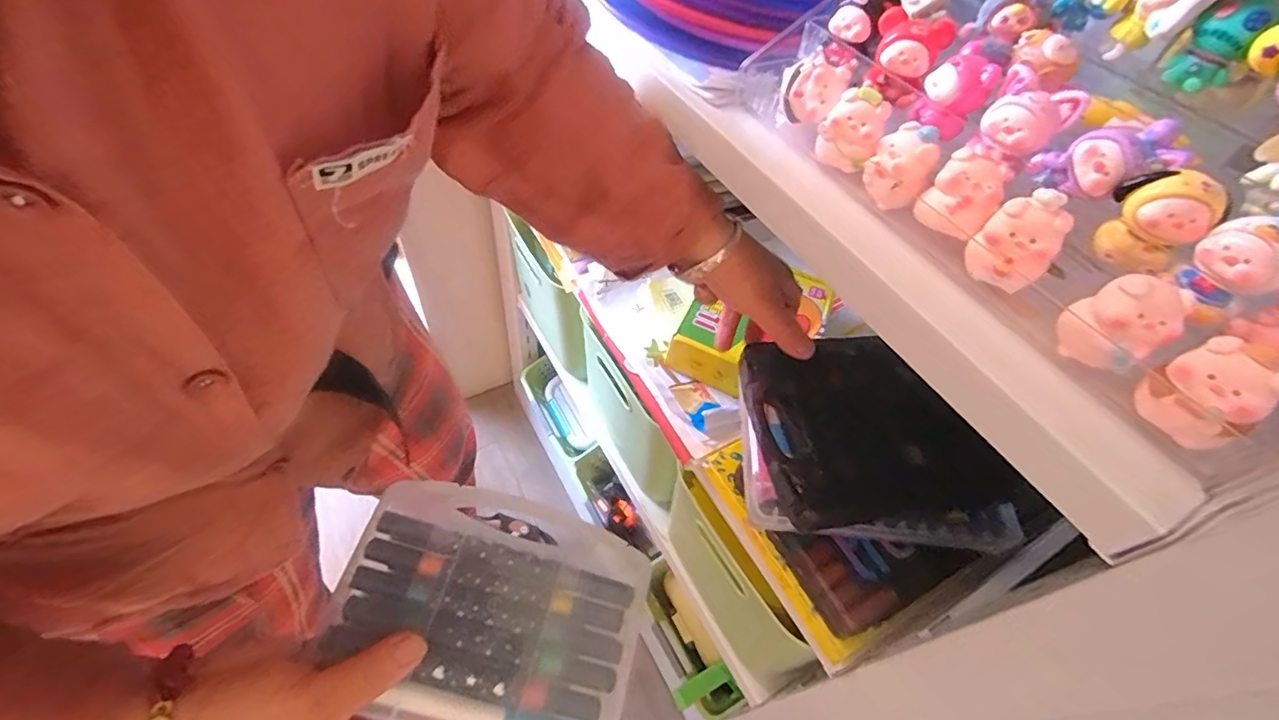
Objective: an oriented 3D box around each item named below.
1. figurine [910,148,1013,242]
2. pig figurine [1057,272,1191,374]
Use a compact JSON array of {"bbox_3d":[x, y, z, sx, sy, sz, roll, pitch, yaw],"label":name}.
[{"bbox_3d":[0.142,-0.072,0.240,0.022,0.027,0.029,-35,64,-28],"label":"figurine"},{"bbox_3d":[0.179,-0.013,0.203,0.031,0.037,0.016,31,37,18],"label":"pig figurine"}]

